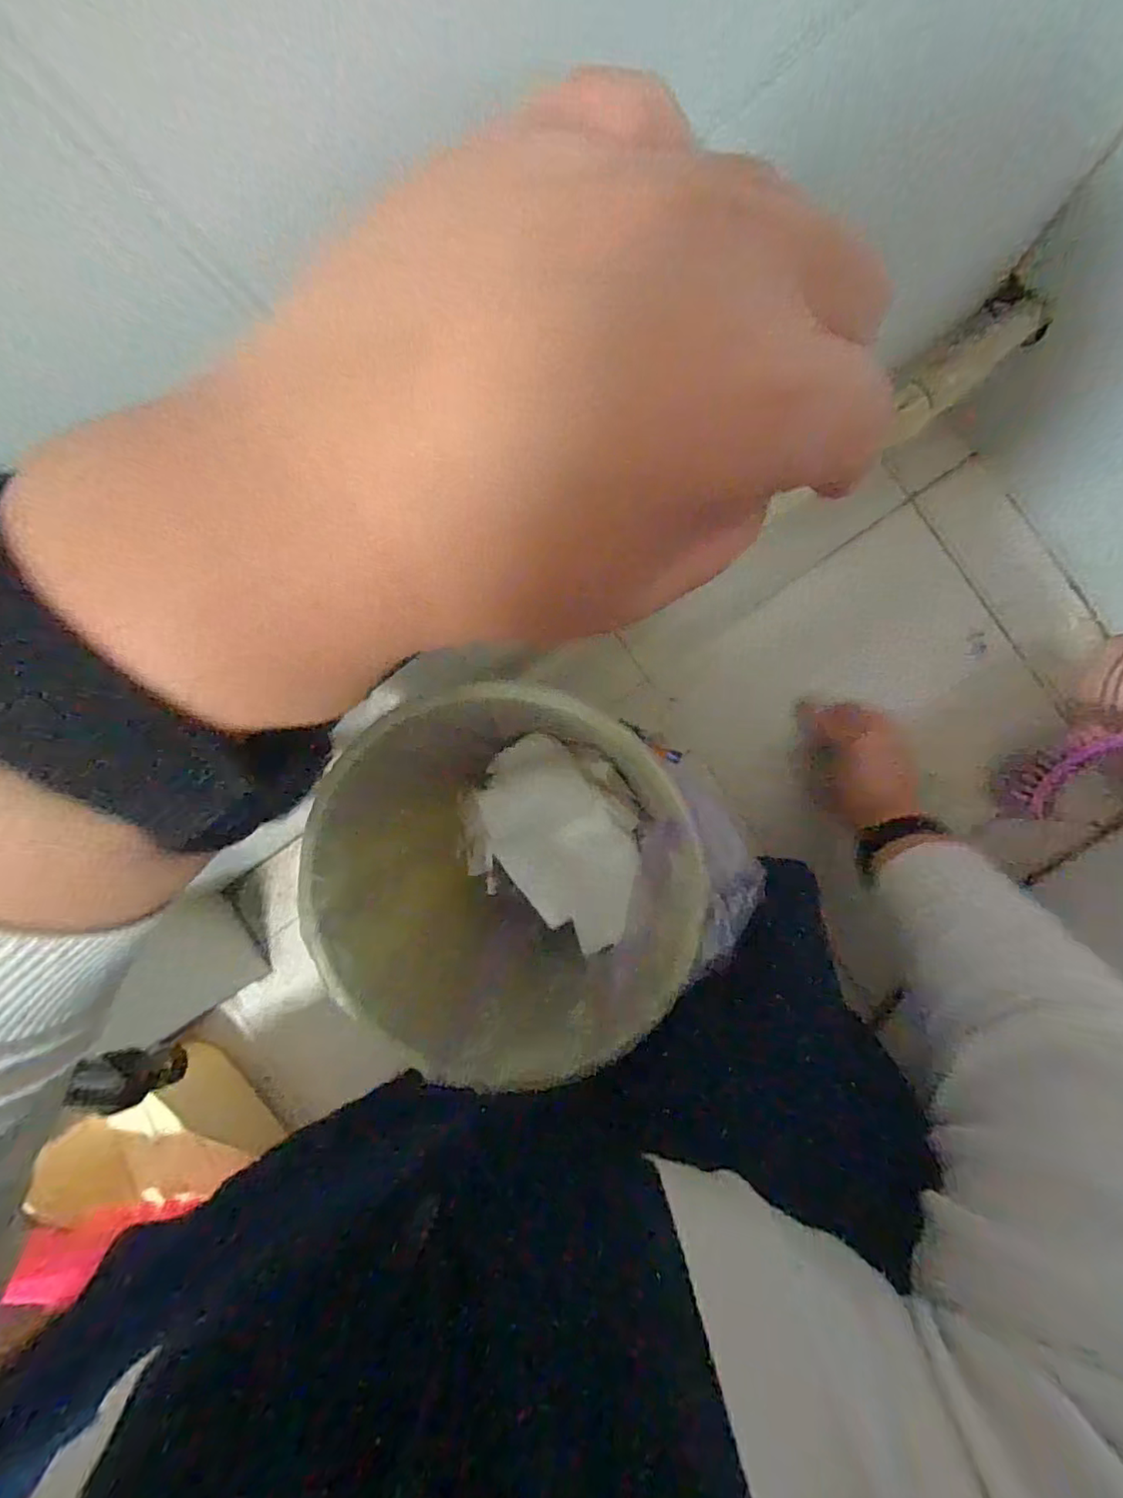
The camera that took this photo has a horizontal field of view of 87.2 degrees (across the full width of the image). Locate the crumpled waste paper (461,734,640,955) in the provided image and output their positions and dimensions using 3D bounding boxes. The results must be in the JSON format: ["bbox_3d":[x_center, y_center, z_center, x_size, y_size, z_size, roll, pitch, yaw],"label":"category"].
[{"bbox_3d":[-0.003,0.064,0.428,0.138,0.029,0.120,30,95,5],"label":"crumpled waste paper"}]

